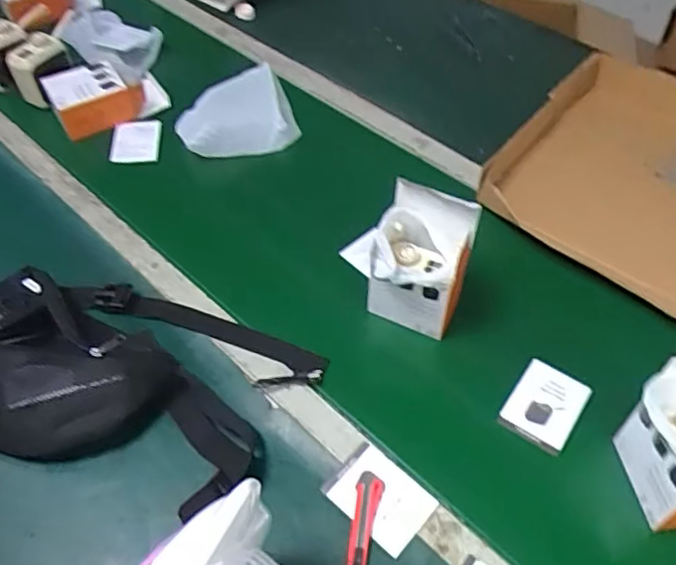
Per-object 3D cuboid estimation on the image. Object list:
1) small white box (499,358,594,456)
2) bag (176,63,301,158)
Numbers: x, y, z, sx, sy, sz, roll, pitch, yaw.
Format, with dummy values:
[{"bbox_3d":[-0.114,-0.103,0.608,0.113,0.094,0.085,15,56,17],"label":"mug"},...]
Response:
[{"bbox_3d":[0.233,0.138,0.696,0.075,0.012,0.093,30,60,22],"label":"small white box"},{"bbox_3d":[-0.163,-0.275,0.986,0.179,0.075,0.161,-10,54,-5],"label":"bag"}]

